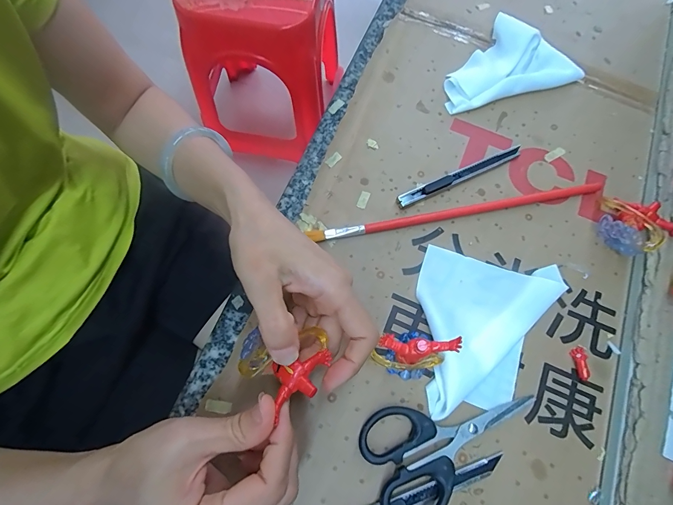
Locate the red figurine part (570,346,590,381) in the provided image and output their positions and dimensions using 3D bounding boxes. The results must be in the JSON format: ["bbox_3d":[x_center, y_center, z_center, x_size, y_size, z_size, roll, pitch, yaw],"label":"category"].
[{"bbox_3d":[0.183,0.083,0.255,0.011,0.008,0.024,5,72,2],"label":"red figurine part"}]

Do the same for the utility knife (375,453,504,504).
[{"bbox_3d":[0.050,0.162,0.222,0.132,0.008,0.011,-18,72,-5],"label":"utility knife"}]

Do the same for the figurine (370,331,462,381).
[{"bbox_3d":[0.051,0.071,0.232,0.050,0.044,0.028,9,72,3],"label":"figurine"}]

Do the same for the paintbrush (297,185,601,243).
[{"bbox_3d":[0.104,-0.036,0.285,0.254,0.013,0.011,-11,72,-3],"label":"paintbrush"}]

